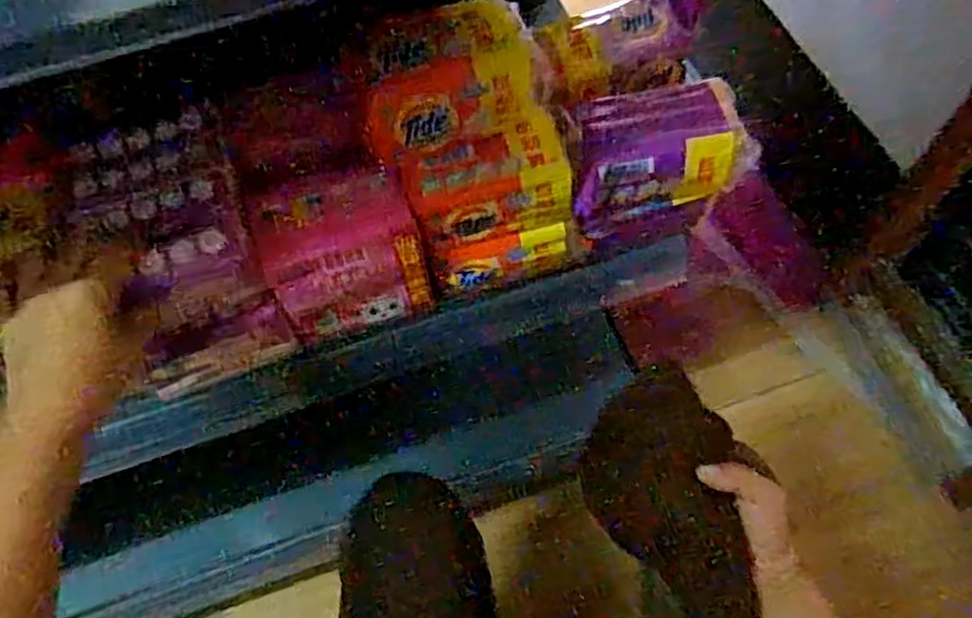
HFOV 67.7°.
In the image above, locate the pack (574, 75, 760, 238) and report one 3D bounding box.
[{"bbox_3d":[0.124,-0.115,0.544,0.129,0.087,0.070,-11,62,-4],"label":"pack"}]

